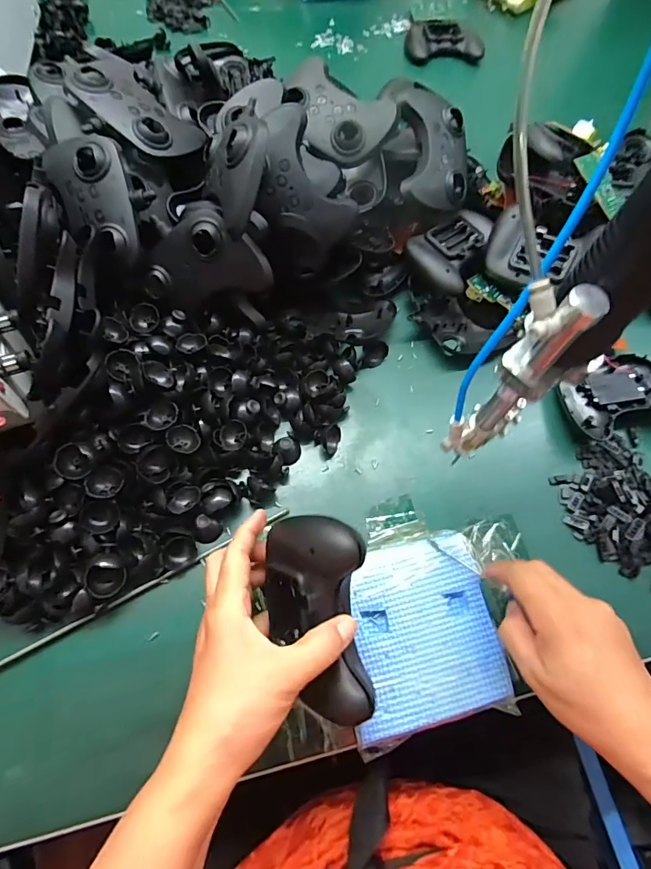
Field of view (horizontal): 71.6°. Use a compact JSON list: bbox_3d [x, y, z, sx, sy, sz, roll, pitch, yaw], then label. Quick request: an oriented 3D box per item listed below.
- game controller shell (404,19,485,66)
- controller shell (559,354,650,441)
[{"bbox_3d":[0.186,-0.641,0.729,0.122,0.028,0.108,-7,66,-6],"label":"game controller shell"},{"bbox_3d":[0.301,-0.039,0.460,0.122,0.022,0.088,-7,66,-7],"label":"controller shell"}]

